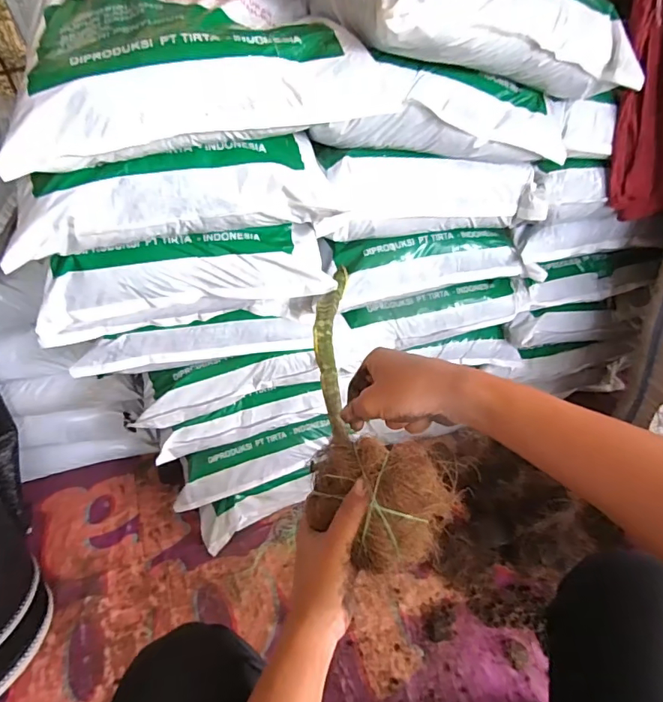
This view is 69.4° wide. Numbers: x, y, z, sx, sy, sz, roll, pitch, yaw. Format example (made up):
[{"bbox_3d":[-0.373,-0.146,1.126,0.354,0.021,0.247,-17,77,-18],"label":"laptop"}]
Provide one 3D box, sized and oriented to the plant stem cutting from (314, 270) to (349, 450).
[{"bbox_3d":[0.000,-0.017,0.512,0.034,0.022,0.276,-3,43,4],"label":"plant stem cutting"}]

